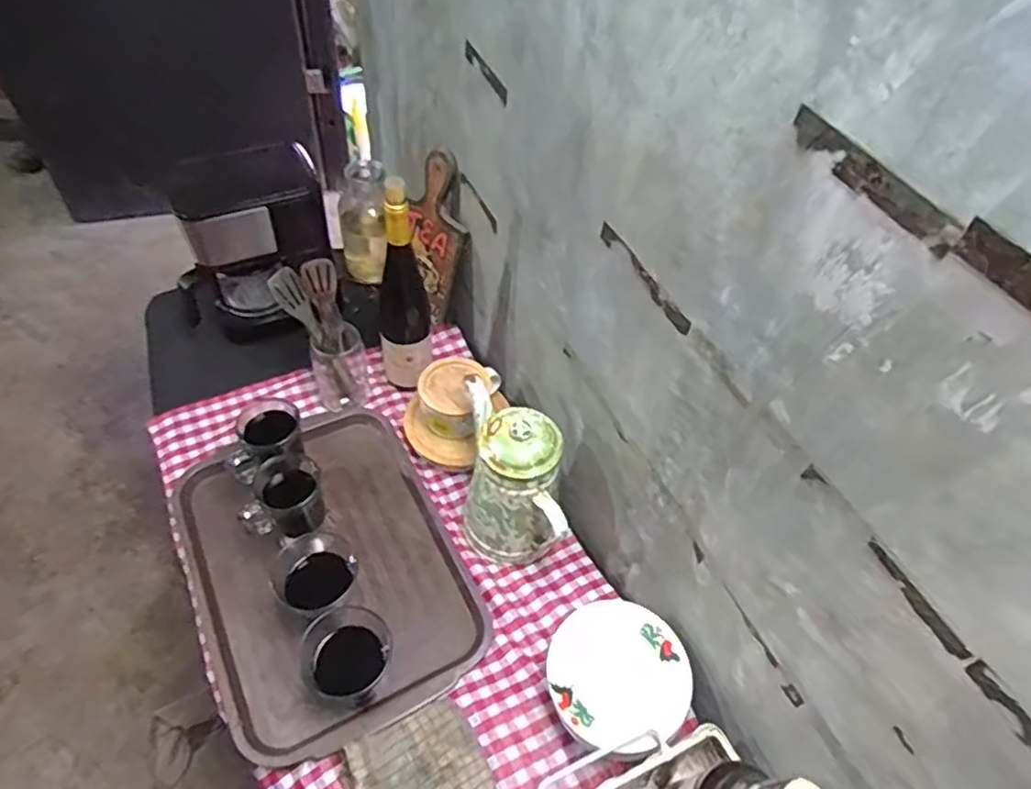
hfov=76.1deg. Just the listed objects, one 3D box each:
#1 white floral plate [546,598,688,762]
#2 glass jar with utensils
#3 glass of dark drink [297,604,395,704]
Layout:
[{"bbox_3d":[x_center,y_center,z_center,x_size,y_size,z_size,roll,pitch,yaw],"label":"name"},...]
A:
[{"bbox_3d":[0.108,0.293,0.693,0.150,0.015,0.145,3,52,-4],"label":"white floral plate"},{"bbox_3d":[-0.267,-0.078,0.922,0.098,0.211,0.083,-11,54,-15],"label":"glass jar with utensils"},{"bbox_3d":[-0.181,0.288,0.722,0.092,0.089,0.090,-35,63,-28],"label":"glass of dark drink"}]

